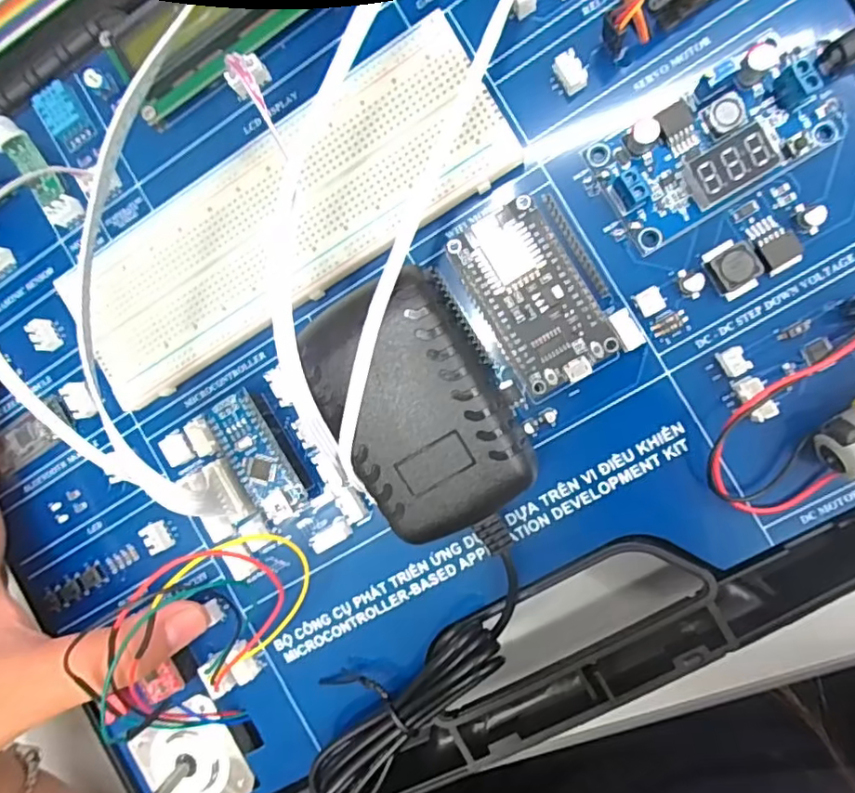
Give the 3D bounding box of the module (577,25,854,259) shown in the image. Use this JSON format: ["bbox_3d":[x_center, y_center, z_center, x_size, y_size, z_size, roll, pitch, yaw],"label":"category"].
[{"bbox_3d":[0.088,-0.079,0.181,0.068,0.008,0.039,-31,87,9],"label":"module"}]

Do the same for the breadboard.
[{"bbox_3d":[-0.050,-0.059,0.202,0.158,0.013,0.054,-30,87,9],"label":"breadboard"}]

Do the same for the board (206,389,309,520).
[{"bbox_3d":[-0.058,0.021,0.206,0.016,0.014,0.045,-32,87,9],"label":"board"}]

